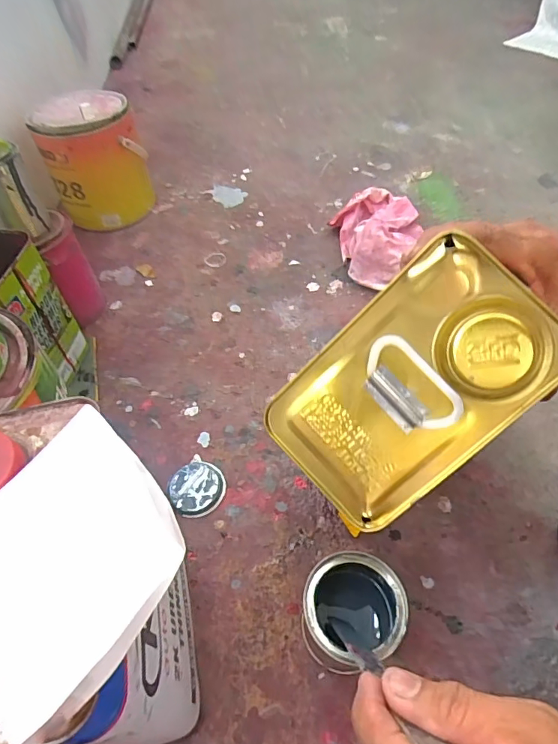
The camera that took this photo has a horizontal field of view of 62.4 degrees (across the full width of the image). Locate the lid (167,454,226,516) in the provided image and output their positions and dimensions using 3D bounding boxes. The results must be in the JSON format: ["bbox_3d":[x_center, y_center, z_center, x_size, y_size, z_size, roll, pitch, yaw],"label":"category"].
[{"bbox_3d":[-0.089,0.124,0.495,0.058,0.015,0.059,-2,52,3],"label":"lid"}]

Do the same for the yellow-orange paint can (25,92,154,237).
[{"bbox_3d":[-0.311,-0.354,0.780,0.147,0.166,0.139,-2,52,3],"label":"yellow-orange paint can"}]

